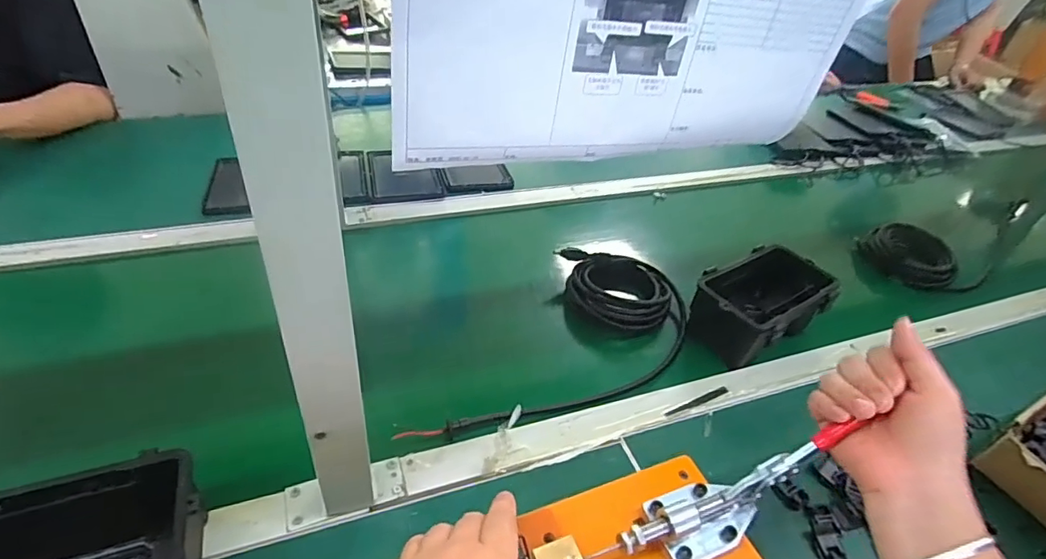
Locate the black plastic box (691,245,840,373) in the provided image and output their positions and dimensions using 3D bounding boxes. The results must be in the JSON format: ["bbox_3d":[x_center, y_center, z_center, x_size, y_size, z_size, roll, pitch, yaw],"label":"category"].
[{"bbox_3d":[0.294,0.031,0.655,0.167,0.085,0.113,-21,47,-30],"label":"black plastic box"}]

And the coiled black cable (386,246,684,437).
[{"bbox_3d":[0.035,0.055,0.623,0.386,0.037,0.214,-11,43,-21],"label":"coiled black cable"}]

